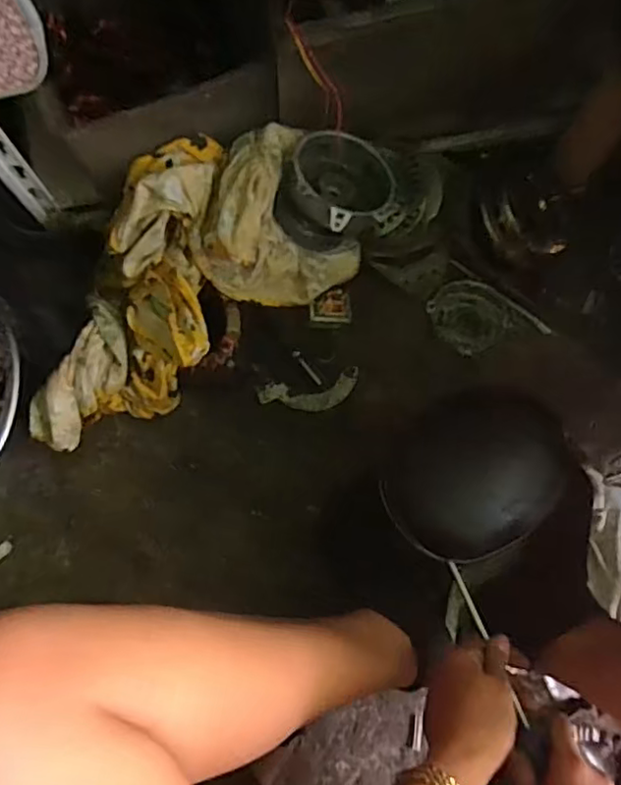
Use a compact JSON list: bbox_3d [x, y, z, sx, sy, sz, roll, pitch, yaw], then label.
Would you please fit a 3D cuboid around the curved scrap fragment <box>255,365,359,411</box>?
[{"bbox_3d":[0.000,0.003,0.684,0.115,0.014,0.041,-13,78,-2],"label":"curved scrap fragment"}]

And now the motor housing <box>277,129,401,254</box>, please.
[{"bbox_3d":[0.022,-0.201,0.595,0.115,0.070,0.125,28,60,-7],"label":"motor housing"}]

